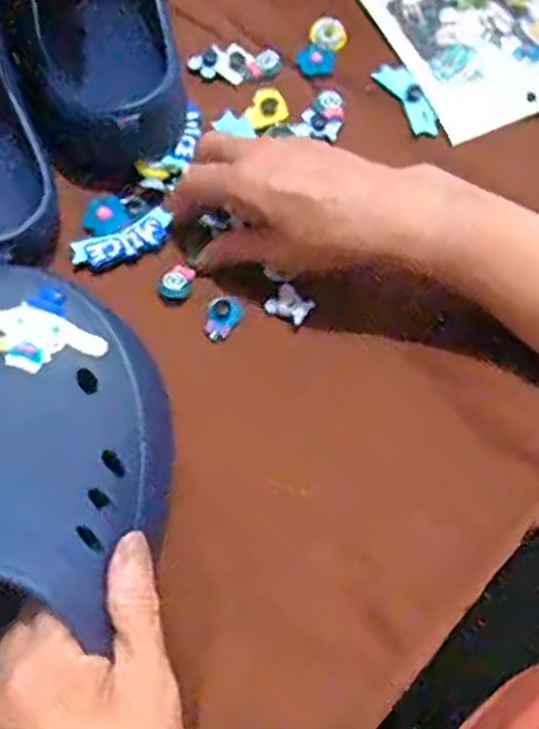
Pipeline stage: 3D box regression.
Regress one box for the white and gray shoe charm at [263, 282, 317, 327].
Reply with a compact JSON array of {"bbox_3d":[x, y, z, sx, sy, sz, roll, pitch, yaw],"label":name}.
[{"bbox_3d":[0.011,-0.032,0.415,0.020,0.005,0.027,-42,53,-7],"label":"white and gray shoe charm"}]

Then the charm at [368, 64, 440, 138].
[{"bbox_3d":[0.091,-0.174,0.485,0.020,0.009,0.066,-23,68,-12],"label":"charm"}]

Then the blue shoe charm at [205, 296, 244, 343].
[{"bbox_3d":[-0.026,-0.026,0.417,0.018,0.011,0.027,12,67,8],"label":"blue shoe charm"}]

